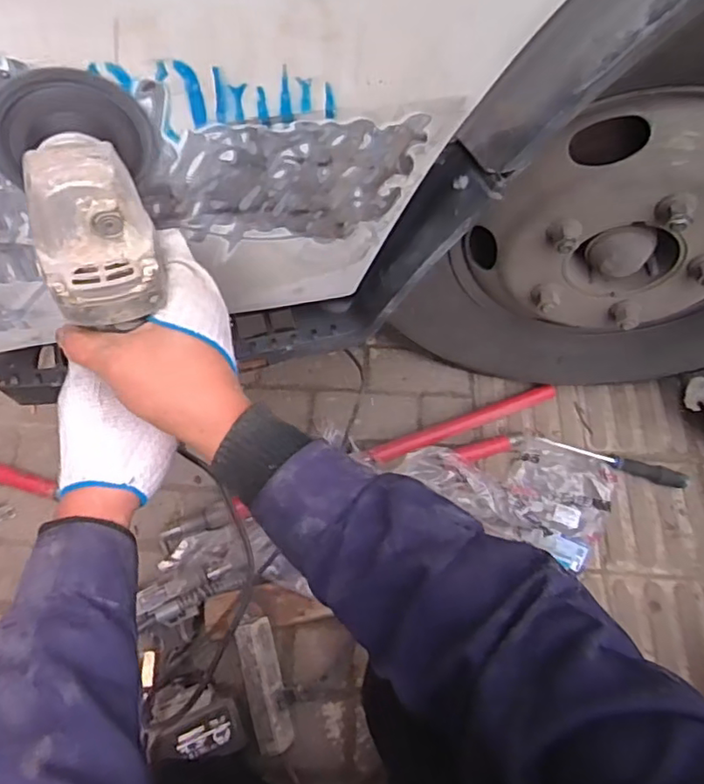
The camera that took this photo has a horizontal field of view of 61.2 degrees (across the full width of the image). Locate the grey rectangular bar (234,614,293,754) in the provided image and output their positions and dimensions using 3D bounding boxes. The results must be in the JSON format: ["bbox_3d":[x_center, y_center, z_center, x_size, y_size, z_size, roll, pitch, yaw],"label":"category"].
[{"bbox_3d":[-0.120,0.404,0.817,0.048,0.034,0.167,-13,79,-8],"label":"grey rectangular bar"}]

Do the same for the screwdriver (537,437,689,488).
[{"bbox_3d":[0.448,0.114,1.023,0.247,0.030,0.031,19,65,8],"label":"screwdriver"}]

